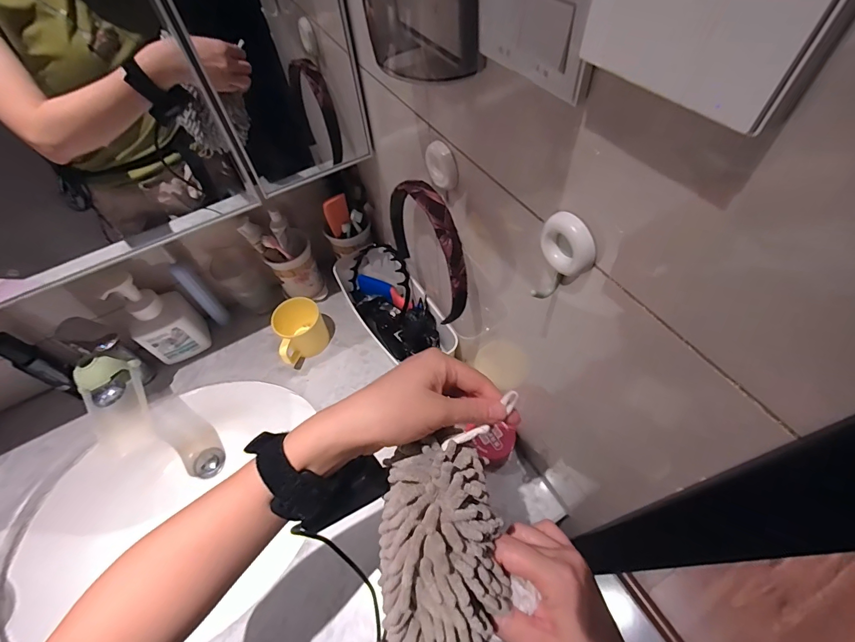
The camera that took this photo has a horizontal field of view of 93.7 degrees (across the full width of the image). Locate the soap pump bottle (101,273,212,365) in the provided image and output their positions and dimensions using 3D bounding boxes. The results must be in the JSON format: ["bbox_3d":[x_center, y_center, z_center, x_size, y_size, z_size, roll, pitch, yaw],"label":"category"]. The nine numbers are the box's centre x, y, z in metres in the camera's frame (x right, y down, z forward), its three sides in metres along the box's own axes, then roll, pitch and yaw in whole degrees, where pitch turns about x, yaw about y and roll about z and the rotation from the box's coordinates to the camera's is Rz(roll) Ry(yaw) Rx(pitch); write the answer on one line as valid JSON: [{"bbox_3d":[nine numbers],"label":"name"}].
[{"bbox_3d":[-0.437,0.000,0.655,0.063,0.173,0.094,37,68,24],"label":"soap pump bottle"}]

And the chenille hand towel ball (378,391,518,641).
[{"bbox_3d":[0.009,0.153,0.271,0.088,0.071,0.158,4,63,5],"label":"chenille hand towel ball"}]

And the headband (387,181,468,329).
[{"bbox_3d":[0.000,-0.082,0.452,0.038,0.145,0.154,-23,59,-8],"label":"headband"}]

